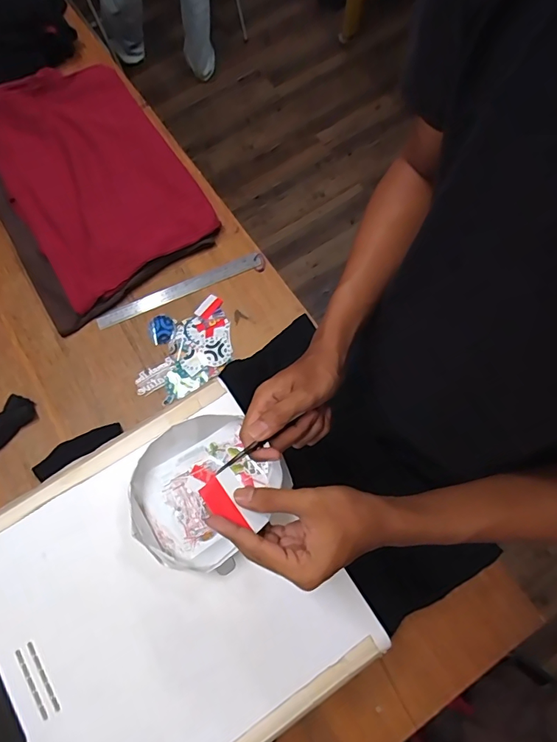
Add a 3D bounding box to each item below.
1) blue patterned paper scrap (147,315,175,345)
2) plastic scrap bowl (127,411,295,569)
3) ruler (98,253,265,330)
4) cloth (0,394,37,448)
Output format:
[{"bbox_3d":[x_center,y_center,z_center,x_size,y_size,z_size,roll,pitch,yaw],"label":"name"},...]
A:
[{"bbox_3d":[-0.218,-0.077,0.807,0.052,0.009,0.055,0,84,1],"label":"blue patterned paper scrap"},{"bbox_3d":[-0.096,0.148,0.542,0.167,0.051,0.166,-31,75,-8],"label":"plastic scrap bowl"},{"bbox_3d":[-0.184,-0.154,0.825,0.323,0.006,0.030,-23,85,-6],"label":"ruler"},{"bbox_3d":[-0.475,0.100,0.746,0.046,0.027,0.127,40,78,12],"label":"cloth"}]

